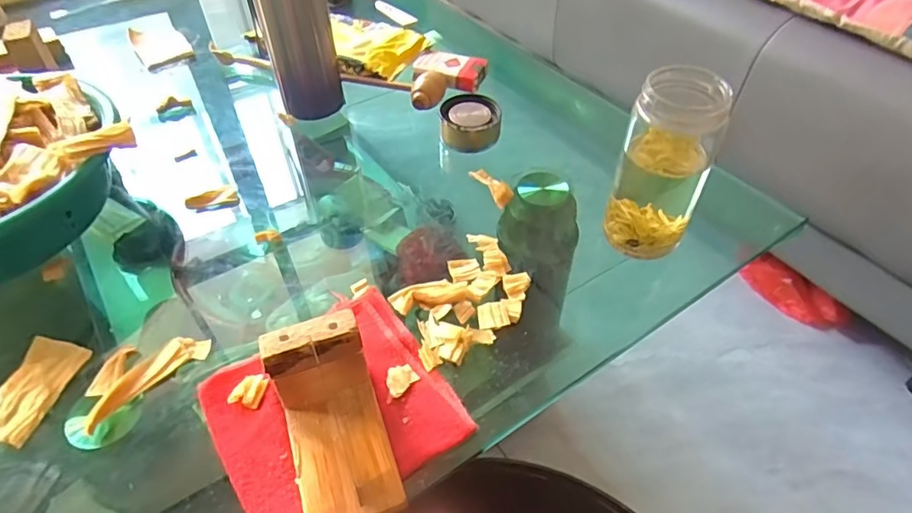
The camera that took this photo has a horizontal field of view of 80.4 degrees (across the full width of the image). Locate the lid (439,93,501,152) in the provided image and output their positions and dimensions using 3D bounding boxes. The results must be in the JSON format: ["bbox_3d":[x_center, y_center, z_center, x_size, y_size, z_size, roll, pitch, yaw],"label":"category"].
[{"bbox_3d":[0.016,-0.148,0.602,0.067,0.042,0.054,-1,48,-1],"label":"lid"}]

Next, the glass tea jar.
[{"bbox_3d":[0.171,-0.073,0.443,0.066,0.153,0.063,0,48,0],"label":"glass tea jar"}]

